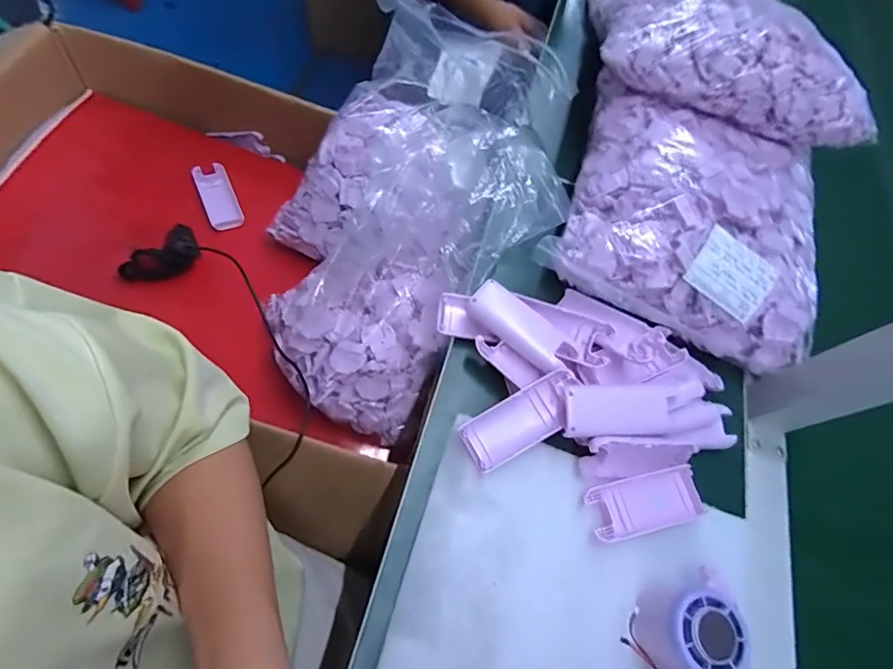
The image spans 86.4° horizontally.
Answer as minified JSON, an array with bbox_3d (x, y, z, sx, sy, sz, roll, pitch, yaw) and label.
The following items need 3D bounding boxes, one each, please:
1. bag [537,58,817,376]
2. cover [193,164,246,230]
[{"bbox_3d":[0.258,-0.131,0.494,0.264,0.090,0.272,22,63,8],"label":"bag"},{"bbox_3d":[-0.328,-0.198,0.681,0.046,0.006,0.108,-21,77,-20],"label":"cover"}]

